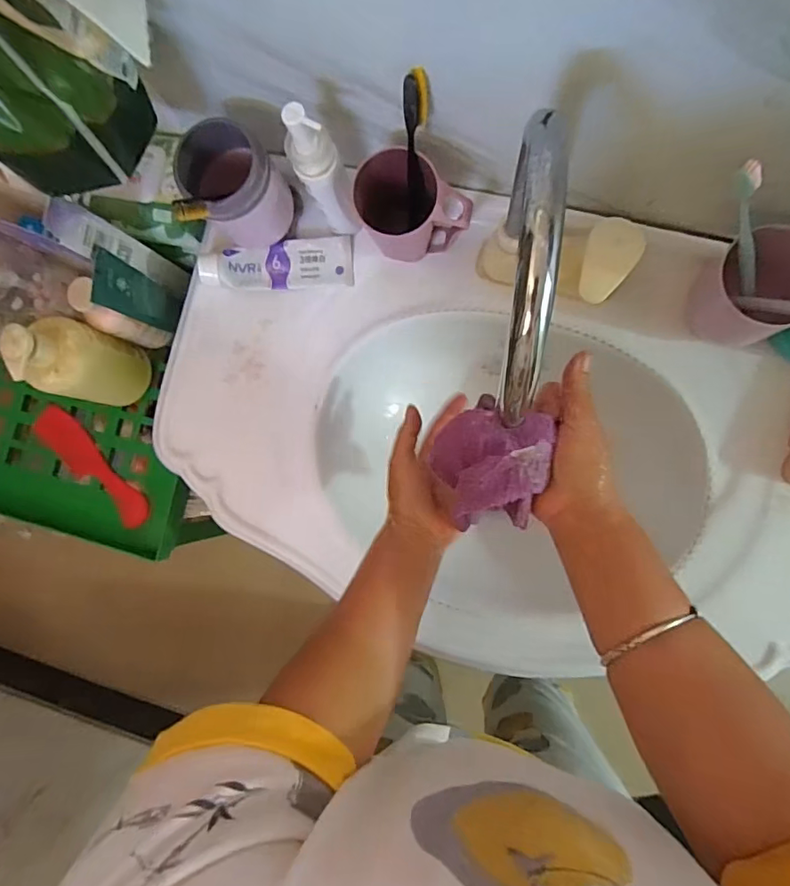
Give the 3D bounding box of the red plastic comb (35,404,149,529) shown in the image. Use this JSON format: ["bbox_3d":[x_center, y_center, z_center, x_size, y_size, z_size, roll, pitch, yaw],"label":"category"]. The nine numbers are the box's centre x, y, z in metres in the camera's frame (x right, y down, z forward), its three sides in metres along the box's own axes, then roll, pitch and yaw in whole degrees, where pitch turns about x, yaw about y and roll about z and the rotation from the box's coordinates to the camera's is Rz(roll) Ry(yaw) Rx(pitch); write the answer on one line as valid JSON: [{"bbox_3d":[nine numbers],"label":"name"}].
[{"bbox_3d":[-0.421,0.032,0.718,0.219,0.013,0.052,43,93,7],"label":"red plastic comb"}]

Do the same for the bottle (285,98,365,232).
[{"bbox_3d":[-0.066,-0.245,0.486,0.038,0.167,0.034,-26,85,6],"label":"bottle"}]

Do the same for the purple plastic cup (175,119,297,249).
[{"bbox_3d":[-0.155,-0.249,0.513,0.087,0.113,0.091,-41,83,4],"label":"purple plastic cup"}]

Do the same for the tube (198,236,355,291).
[{"bbox_3d":[-0.130,-0.198,0.575,0.166,0.026,0.052,-4,87,7],"label":"tube"}]

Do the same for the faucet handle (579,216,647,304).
[{"bbox_3d":[0.190,-0.161,0.458,0.046,0.011,0.074,15,90,8],"label":"faucet handle"}]

